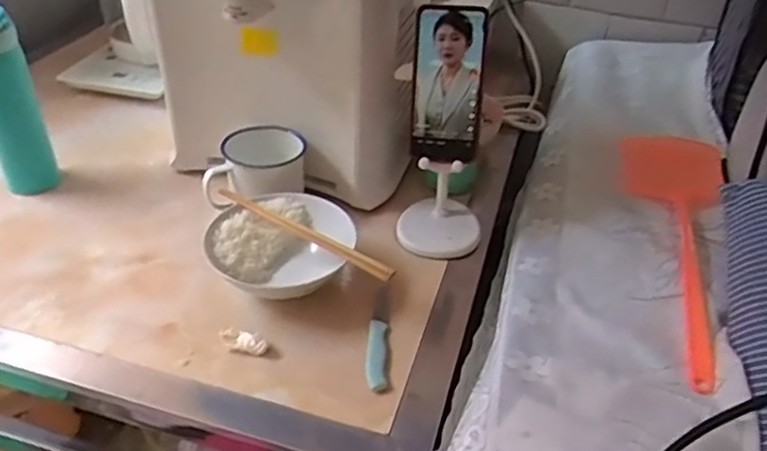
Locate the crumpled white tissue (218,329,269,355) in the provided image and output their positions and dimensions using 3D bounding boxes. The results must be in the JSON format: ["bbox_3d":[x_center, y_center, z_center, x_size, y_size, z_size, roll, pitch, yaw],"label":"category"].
[{"bbox_3d":[-0.136,0.111,0.629,0.052,0.015,0.020,15,40,17],"label":"crumpled white tissue"}]

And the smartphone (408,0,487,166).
[{"bbox_3d":[0.067,-0.148,0.690,0.073,0.160,0.012,7,17,12],"label":"smartphone"}]

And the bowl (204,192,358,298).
[{"bbox_3d":[-0.109,0.031,0.693,0.150,0.057,0.141,4,38,3],"label":"bowl"}]

